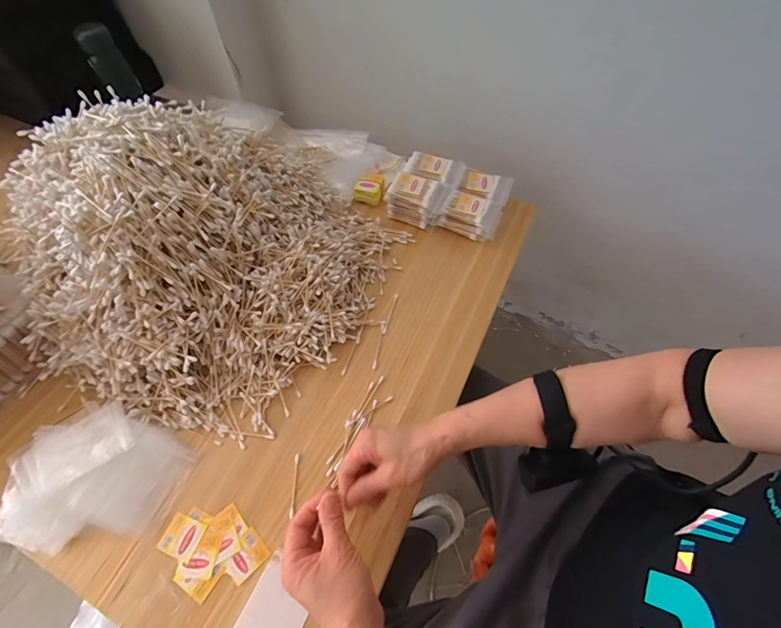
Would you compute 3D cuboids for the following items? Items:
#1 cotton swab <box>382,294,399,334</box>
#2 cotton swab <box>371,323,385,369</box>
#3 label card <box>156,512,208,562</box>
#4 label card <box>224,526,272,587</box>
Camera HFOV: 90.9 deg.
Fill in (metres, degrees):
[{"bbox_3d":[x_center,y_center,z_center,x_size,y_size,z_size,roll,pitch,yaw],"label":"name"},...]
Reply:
[{"bbox_3d":[0.000,-0.002,0.553,0.005,0.004,0.067,14,60,9],"label":"cotton swab"},{"bbox_3d":[-0.016,0.043,0.528,0.006,0.006,0.066,9,59,6],"label":"cotton swab"},{"bbox_3d":[-0.227,0.242,0.418,0.040,0.004,0.038,18,61,12],"label":"label card"},{"bbox_3d":[-0.154,0.257,0.409,0.035,0.004,0.042,37,66,21],"label":"label card"}]

